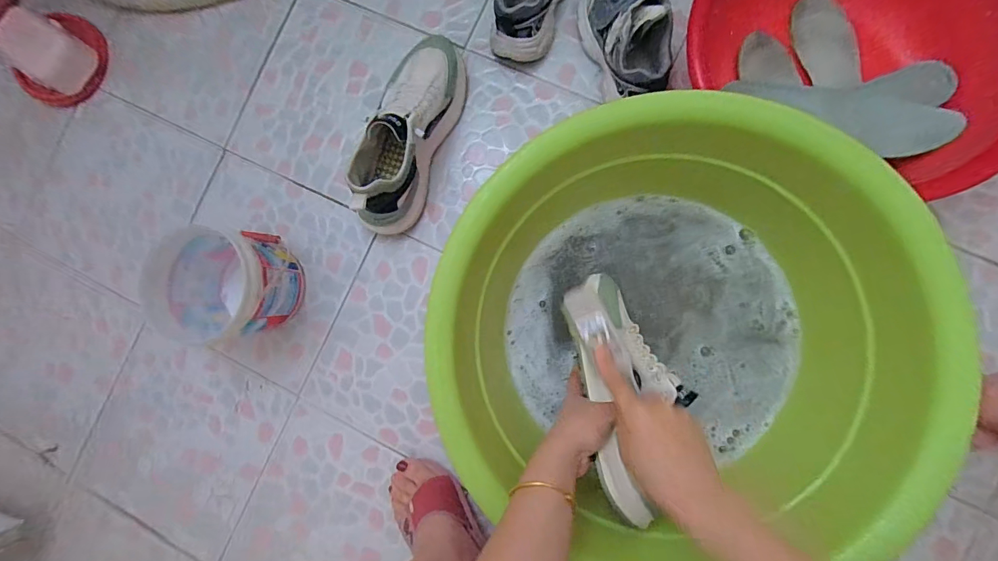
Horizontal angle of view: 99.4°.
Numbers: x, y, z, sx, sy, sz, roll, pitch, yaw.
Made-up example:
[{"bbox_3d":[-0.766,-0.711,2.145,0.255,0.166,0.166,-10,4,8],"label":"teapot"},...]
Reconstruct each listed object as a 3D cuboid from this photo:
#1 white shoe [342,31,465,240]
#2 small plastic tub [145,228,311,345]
[{"bbox_3d":[-0.127,-0.204,0.587,0.082,0.109,0.275,20,90,9],"label":"white shoe"},{"bbox_3d":[-0.366,0.002,0.587,0.139,0.123,0.153,-6,87,8],"label":"small plastic tub"}]

